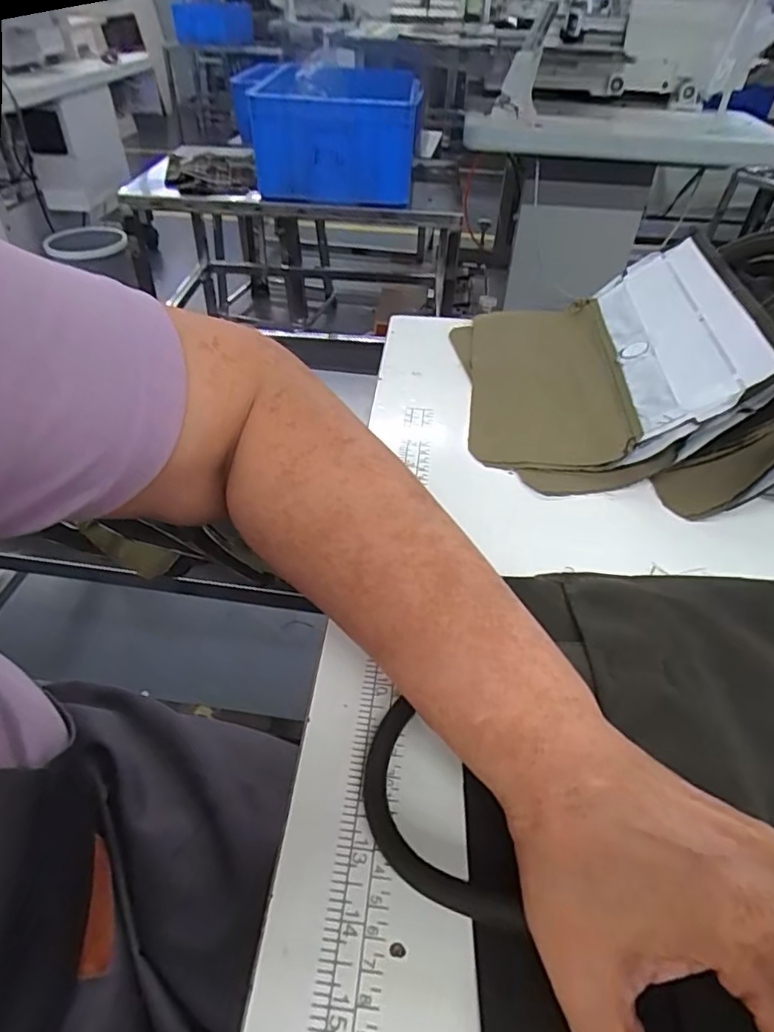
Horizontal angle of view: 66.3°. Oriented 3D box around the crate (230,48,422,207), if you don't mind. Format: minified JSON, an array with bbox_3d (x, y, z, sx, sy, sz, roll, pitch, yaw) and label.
[{"bbox_3d":[-0.125,-0.953,1.468,0.368,0.232,0.519,3,41,-3],"label":"crate"}]

